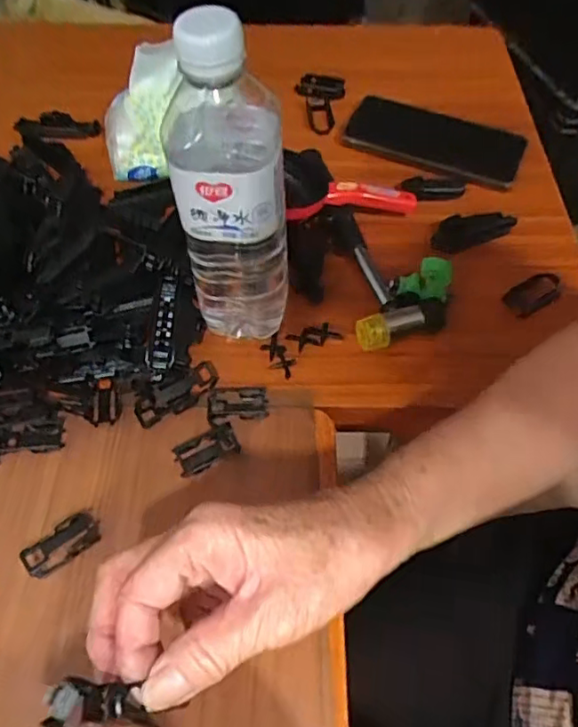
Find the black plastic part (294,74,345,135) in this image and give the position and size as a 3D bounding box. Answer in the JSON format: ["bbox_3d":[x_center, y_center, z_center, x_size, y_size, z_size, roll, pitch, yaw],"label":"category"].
[{"bbox_3d":[0.028,-0.259,0.582,0.048,0.024,0.069,9,57,4],"label":"black plastic part"}]

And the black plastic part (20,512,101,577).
[{"bbox_3d":[-0.132,0.105,0.341,0.043,0.011,0.021,-33,63,-21],"label":"black plastic part"}]

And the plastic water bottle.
[{"bbox_3d":[-0.032,-0.100,0.351,0.058,0.212,0.059,4,56,1],"label":"plastic water bottle"}]

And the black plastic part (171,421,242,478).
[{"bbox_3d":[-0.053,0.056,0.377,0.041,0.012,0.021,-26,61,-18],"label":"black plastic part"}]

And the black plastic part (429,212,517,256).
[{"bbox_3d":[0.155,-0.113,0.489,0.072,0.020,0.019,-17,59,-12],"label":"black plastic part"}]

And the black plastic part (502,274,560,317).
[{"bbox_3d":[0.187,-0.052,0.447,0.046,0.016,0.023,-25,61,-17],"label":"black plastic part"}]

